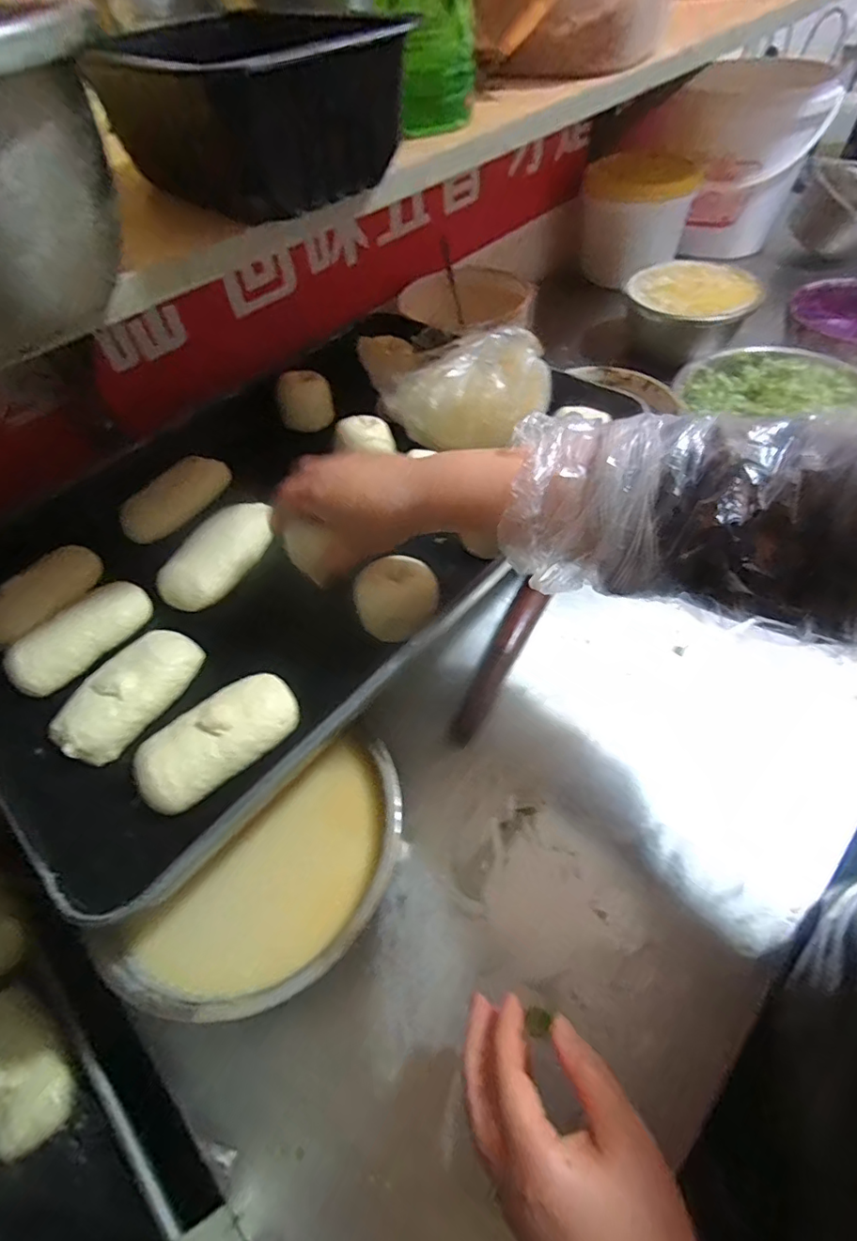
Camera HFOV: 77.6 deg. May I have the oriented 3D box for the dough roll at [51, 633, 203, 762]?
[{"bbox_3d":[-0.225,0.053,0.402,0.053,0.028,0.109,23,59,20],"label":"dough roll"}]

